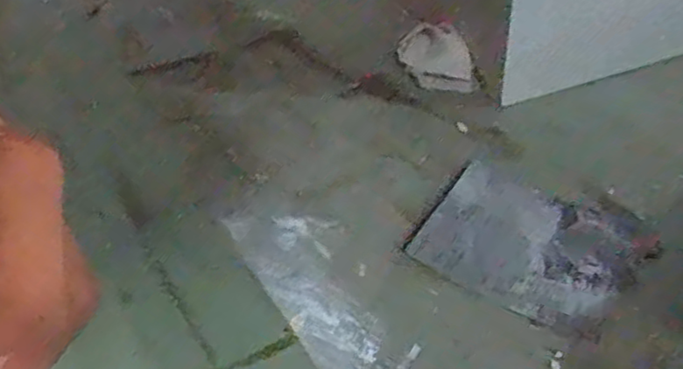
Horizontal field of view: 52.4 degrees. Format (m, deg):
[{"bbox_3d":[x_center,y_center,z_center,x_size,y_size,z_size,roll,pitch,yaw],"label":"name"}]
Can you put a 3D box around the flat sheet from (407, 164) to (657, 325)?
[{"bbox_3d":[0.109,0.035,0.408,0.116,0.008,0.092,22,51,26],"label":"flat sheet"}]

